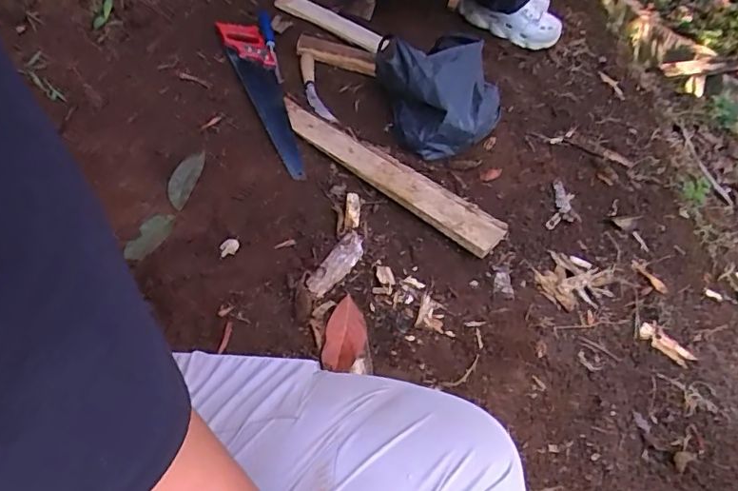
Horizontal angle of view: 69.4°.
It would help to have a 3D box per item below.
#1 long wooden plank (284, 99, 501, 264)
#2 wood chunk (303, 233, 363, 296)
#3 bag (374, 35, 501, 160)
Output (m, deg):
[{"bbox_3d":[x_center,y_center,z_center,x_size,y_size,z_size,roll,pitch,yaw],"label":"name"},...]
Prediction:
[{"bbox_3d":[0.019,-0.138,0.963,0.505,0.028,0.089,35,57,27],"label":"long wooden plank"},{"bbox_3d":[-0.048,0.027,0.812,0.040,0.016,0.139,23,52,19],"label":"wood chunk"},{"bbox_3d":[0.155,-0.312,1.072,0.226,0.140,0.255,-9,49,-9],"label":"bag"}]

